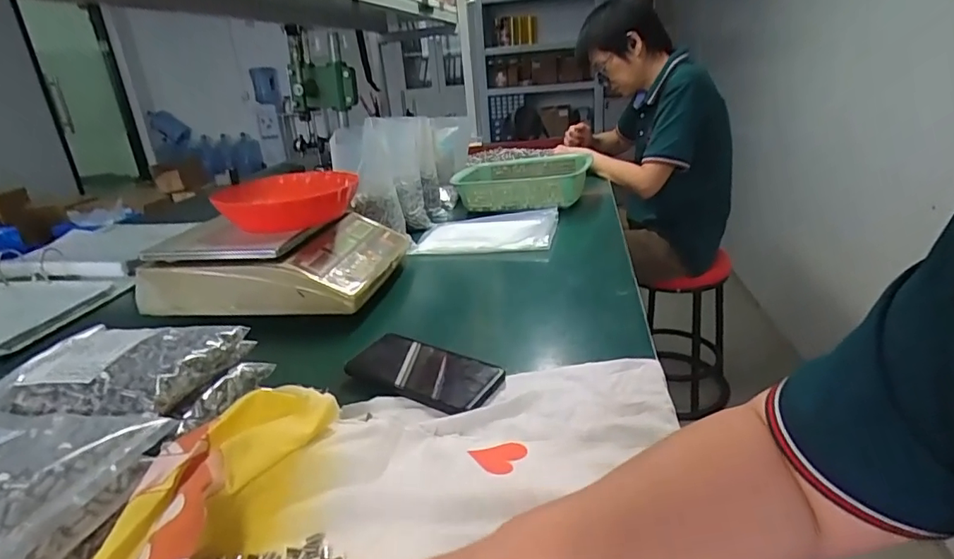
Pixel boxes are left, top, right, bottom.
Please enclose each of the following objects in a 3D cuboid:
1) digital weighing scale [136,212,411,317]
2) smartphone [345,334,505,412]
[{"bbox_3d":[-0.305,-0.045,0.838,0.318,0.105,0.318,-1,22,9],"label":"digital weighing scale"},{"bbox_3d":[-0.056,0.094,0.556,0.163,0.016,0.077,13,27,36],"label":"smartphone"}]

